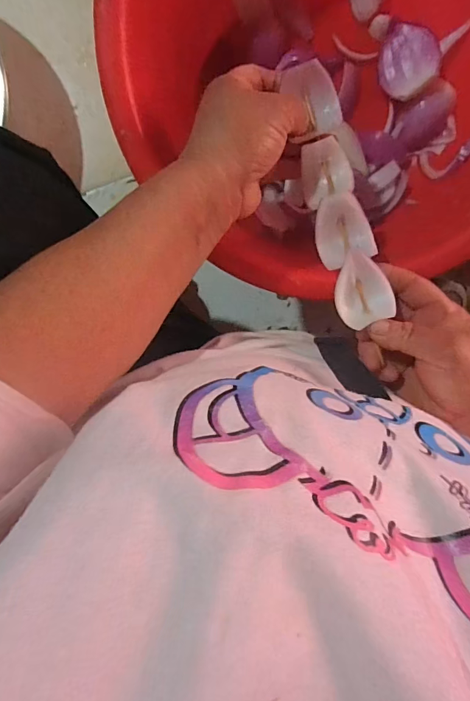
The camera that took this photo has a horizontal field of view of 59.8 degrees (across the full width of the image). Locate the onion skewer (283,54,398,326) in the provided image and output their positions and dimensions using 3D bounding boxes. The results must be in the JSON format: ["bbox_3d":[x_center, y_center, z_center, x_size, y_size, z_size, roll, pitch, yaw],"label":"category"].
[{"bbox_3d":[0.079,-0.116,0.309,0.043,0.024,0.192,-14,93,0],"label":"onion skewer"}]

